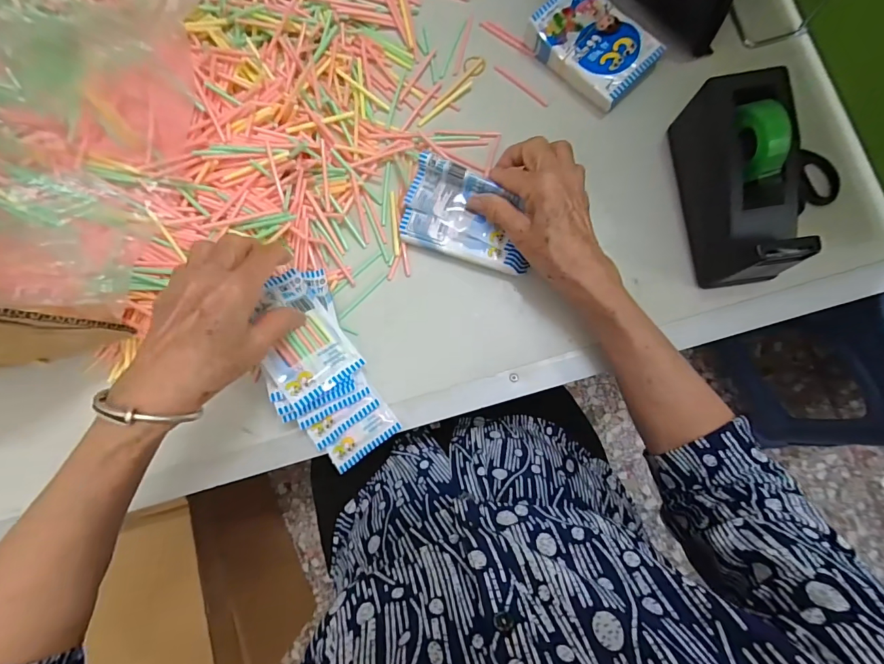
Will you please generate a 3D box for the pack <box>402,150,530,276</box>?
[{"bbox_3d":[0.024,-0.099,0.362,0.114,0.016,0.074,20,101,8],"label":"pack"}]

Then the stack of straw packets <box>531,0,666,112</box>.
[{"bbox_3d":[0.138,-0.259,0.378,0.072,0.031,0.104,-43,83,-1],"label":"stack of straw packets"}]

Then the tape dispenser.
[{"bbox_3d":[0.237,-0.117,0.329,0.058,0.082,0.152,-8,83,3],"label":"tape dispenser"}]

